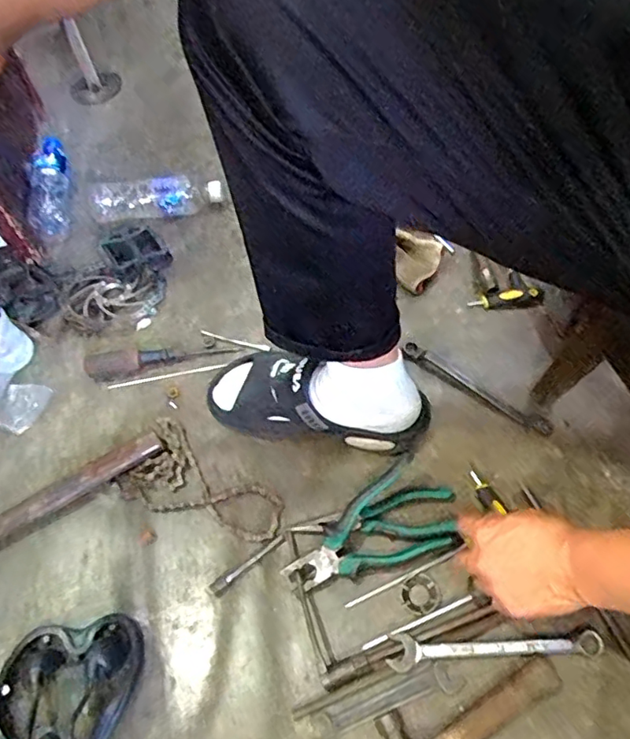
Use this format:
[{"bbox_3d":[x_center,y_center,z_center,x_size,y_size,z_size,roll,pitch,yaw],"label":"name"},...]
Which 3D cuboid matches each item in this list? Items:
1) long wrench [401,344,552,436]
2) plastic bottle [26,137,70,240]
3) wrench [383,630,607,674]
[{"bbox_3d":[0.201,0.025,0.723,0.209,0.015,0.025,35,66,22],"label":"long wrench"},{"bbox_3d":[-0.441,-0.308,0.943,0.055,0.053,0.218,-11,58,-3],"label":"plastic bottle"},{"bbox_3d":[0.181,0.277,0.567,0.211,0.012,0.035,-4,58,1],"label":"wrench"}]

